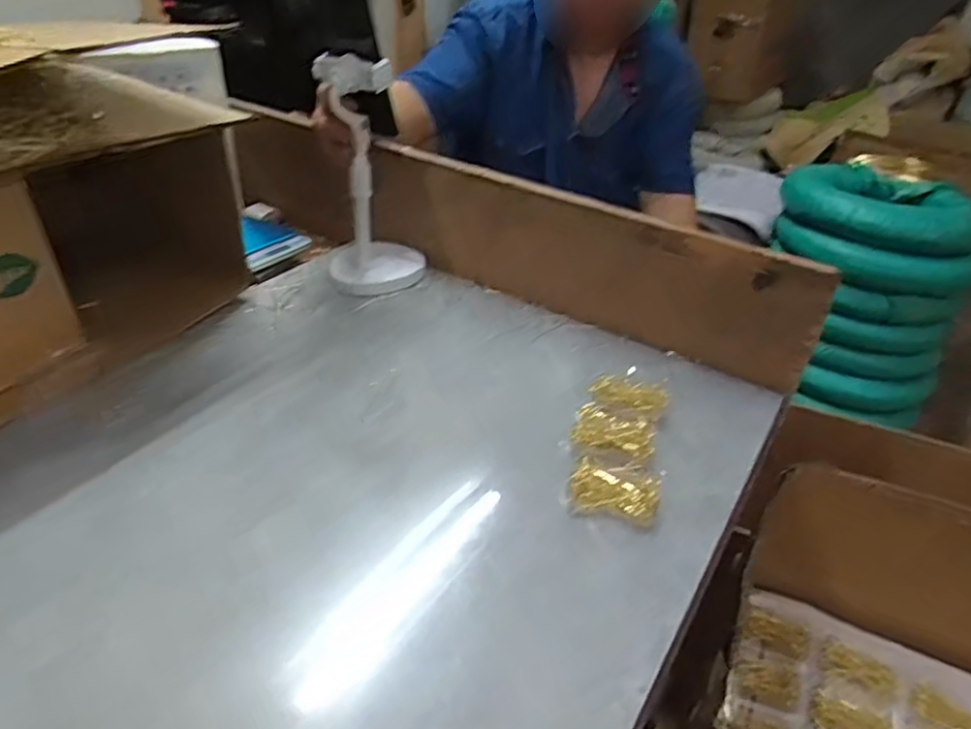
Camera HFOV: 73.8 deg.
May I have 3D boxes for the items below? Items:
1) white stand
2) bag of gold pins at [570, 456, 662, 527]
[{"bbox_3d":[-0.131,-0.216,0.753,0.113,0.257,0.100,-3,35,-8],"label":"white stand"},{"bbox_3d":[0.106,0.101,0.527,0.071,0.021,0.054,12,36,14],"label":"bag of gold pins"}]

